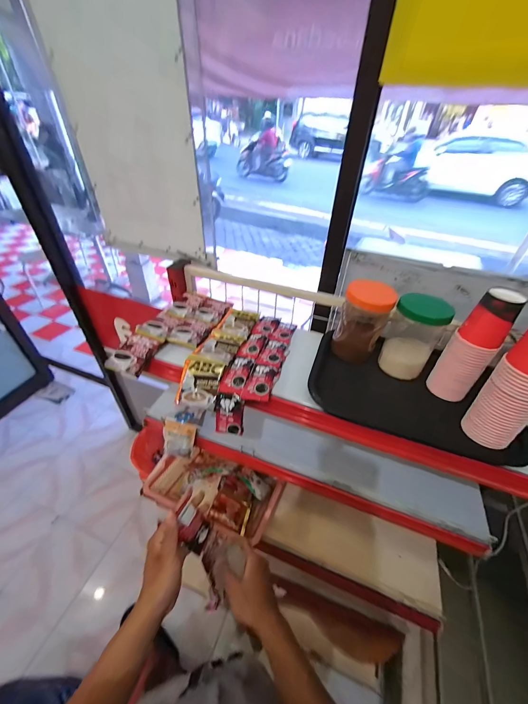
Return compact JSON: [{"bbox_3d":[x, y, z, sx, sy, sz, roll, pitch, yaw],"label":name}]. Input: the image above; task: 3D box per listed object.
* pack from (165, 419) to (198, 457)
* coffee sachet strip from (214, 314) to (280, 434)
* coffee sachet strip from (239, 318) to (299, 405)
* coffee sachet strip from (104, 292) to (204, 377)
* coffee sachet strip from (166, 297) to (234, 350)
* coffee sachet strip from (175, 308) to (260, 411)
[{"bbox_3d":[-0.230,0.241,0.744,0.083,0.106,0.026,15,17,0],"label":"pack"},{"bbox_3d":[-0.032,0.026,0.636,0.060,0.082,0.322,12,42,10],"label":"coffee sachet strip"},{"bbox_3d":[0.021,0.004,0.612,0.053,0.029,0.279,13,42,11],"label":"coffee sachet strip"},{"bbox_3d":[-0.249,-0.062,0.674,0.091,0.035,0.304,14,42,12],"label":"coffee sachet strip"},{"bbox_3d":[-0.157,-0.082,0.693,0.091,0.019,0.201,14,42,12],"label":"coffee sachet strip"},{"bbox_3d":[-0.096,-0.003,0.631,0.084,0.059,0.283,14,42,12],"label":"coffee sachet strip"}]

